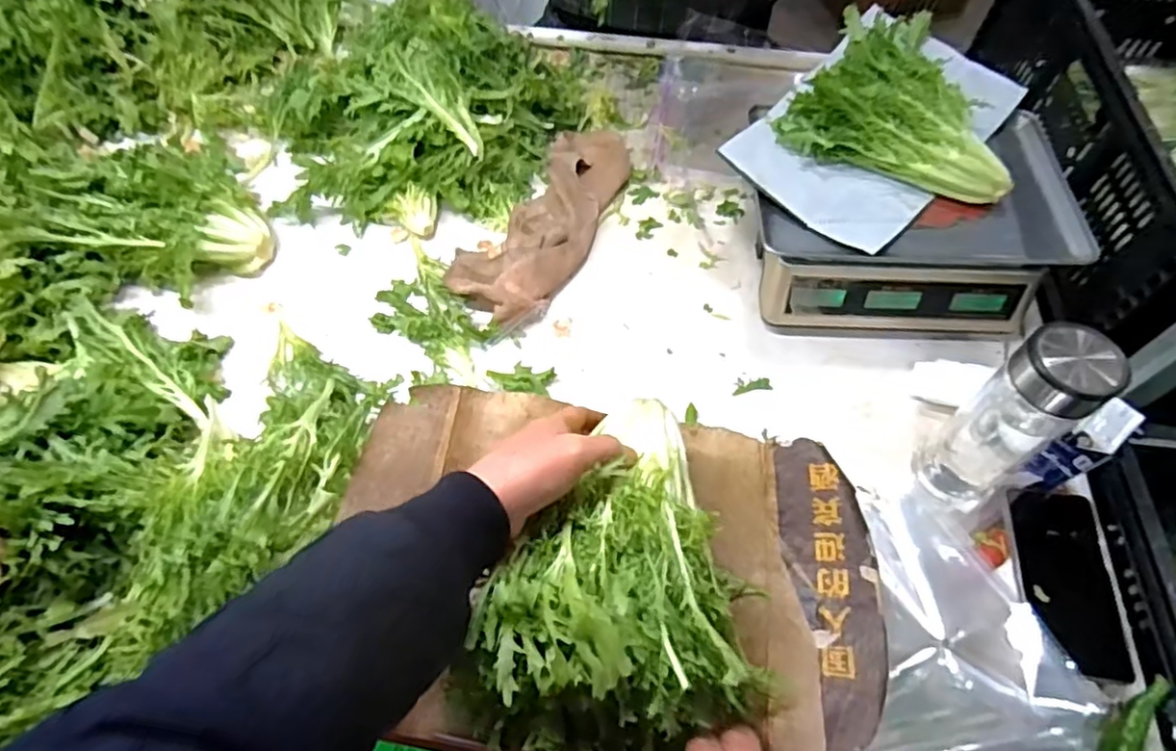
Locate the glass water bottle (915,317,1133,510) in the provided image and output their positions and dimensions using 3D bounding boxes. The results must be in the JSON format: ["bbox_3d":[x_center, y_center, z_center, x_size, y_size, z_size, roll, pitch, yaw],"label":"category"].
[{"bbox_3d":[0.355,0.047,0.559,0.072,0.209,0.075,-29,63,-18],"label":"glass water bottle"}]

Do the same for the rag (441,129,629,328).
[{"bbox_3d":[-0.043,-0.200,0.808,0.137,0.033,0.329,29,62,16],"label":"rag"}]

